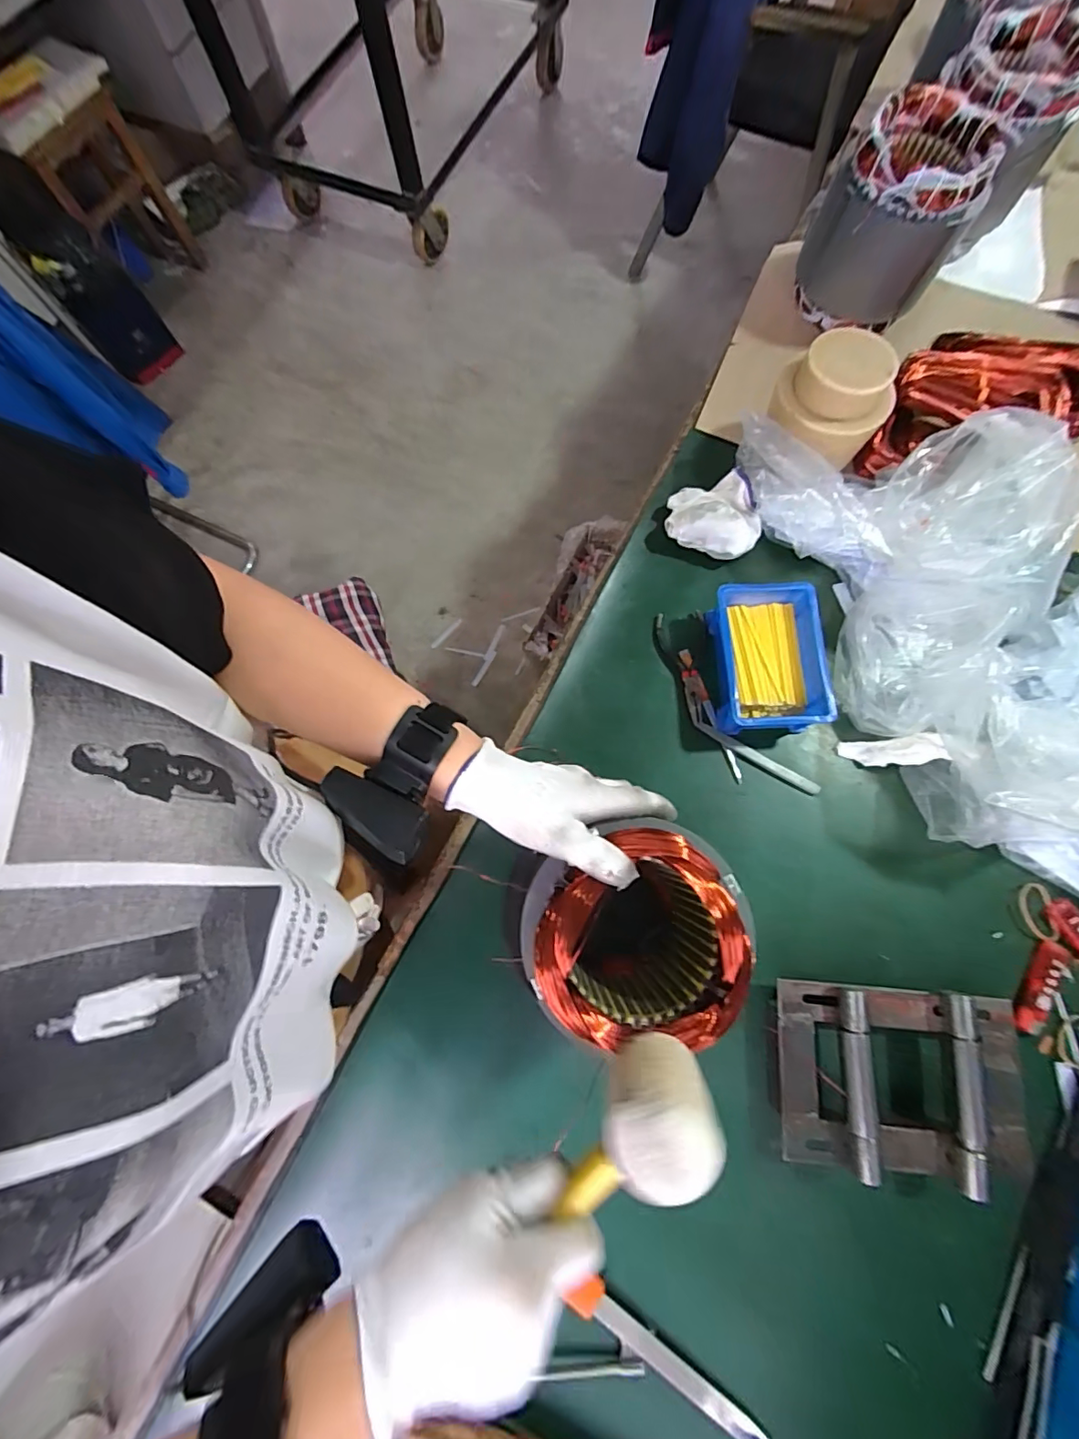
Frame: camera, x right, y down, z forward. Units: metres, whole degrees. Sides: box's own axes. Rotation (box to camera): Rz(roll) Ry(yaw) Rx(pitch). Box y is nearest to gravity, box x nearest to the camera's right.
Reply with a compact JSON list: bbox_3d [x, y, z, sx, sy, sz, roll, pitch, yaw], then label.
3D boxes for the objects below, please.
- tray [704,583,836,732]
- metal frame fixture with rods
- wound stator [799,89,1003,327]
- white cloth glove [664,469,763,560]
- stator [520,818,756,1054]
[{"bbox_3d":[0.231,-0.061,0.525,0.100,0.048,0.142,-1,75,2],"label":"tray"},{"bbox_3d":[0.305,0.302,0.436,0.208,0.054,0.143,4,75,3],"label":"metal frame fixture with rods"},{"bbox_3d":[0.409,-0.582,0.617,0.148,0.178,0.138,0,75,2],"label":"wound stator"},{"bbox_3d":[0.197,-0.232,0.579,0.101,0.044,0.091,17,77,6],"label":"white cloth glove"},{"bbox_3d":[0.064,0.157,0.401,0.145,0.159,0.132,0,75,2],"label":"stator"}]

